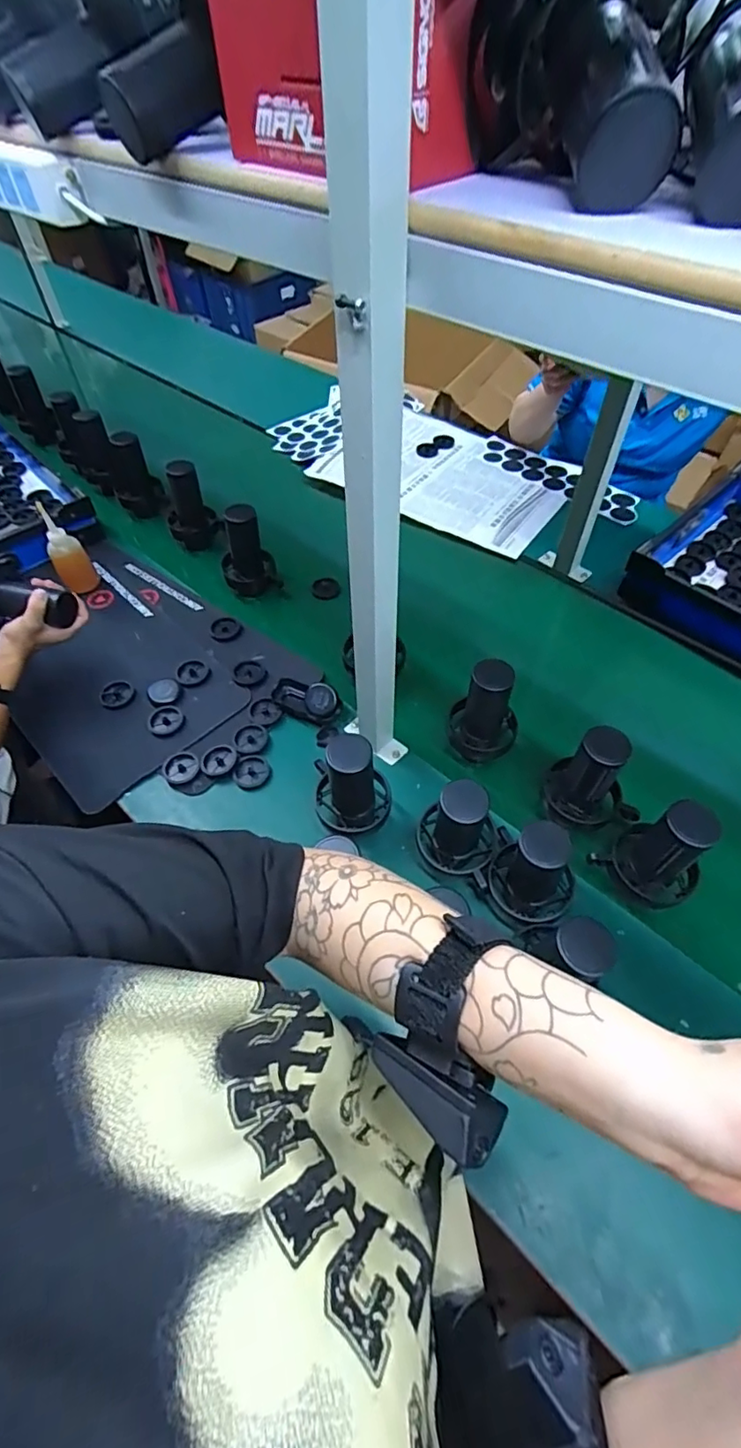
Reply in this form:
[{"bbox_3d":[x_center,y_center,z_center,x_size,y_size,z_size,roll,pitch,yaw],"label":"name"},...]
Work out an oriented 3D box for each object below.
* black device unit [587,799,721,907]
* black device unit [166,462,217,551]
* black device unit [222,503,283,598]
[{"bbox_3d":[0.334,0.152,0.634,0.080,0.160,0.097,-35,60,-22],"label":"black device unit"},{"bbox_3d":[-0.359,-0.427,1.083,0.091,0.157,0.076,-24,57,-15],"label":"black device unit"},{"bbox_3d":[-0.222,-0.303,0.990,0.095,0.172,0.082,-16,55,-10],"label":"black device unit"}]

